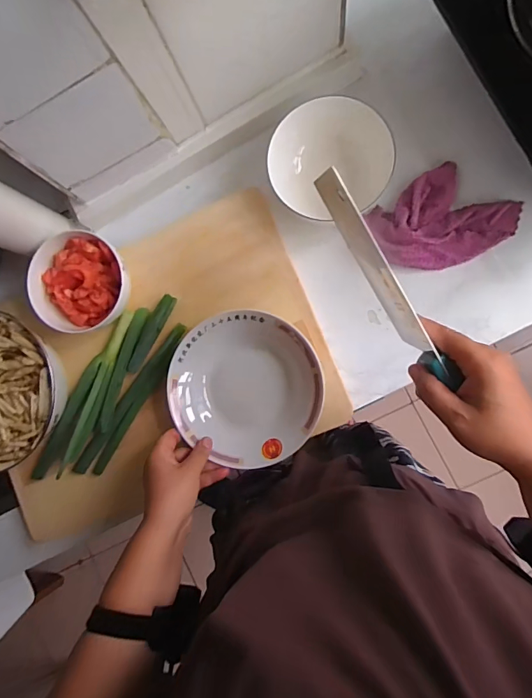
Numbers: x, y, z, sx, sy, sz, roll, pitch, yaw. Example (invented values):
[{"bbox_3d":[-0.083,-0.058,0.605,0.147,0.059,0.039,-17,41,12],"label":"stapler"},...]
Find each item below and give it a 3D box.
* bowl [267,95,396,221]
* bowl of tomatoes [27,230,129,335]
[{"bbox_3d":[0.088,-0.239,0.551,0.148,0.075,0.134,15,90,8],"label":"bowl"},{"bbox_3d":[-0.239,-0.086,0.560,0.126,0.058,0.126,4,88,8],"label":"bowl of tomatoes"}]

